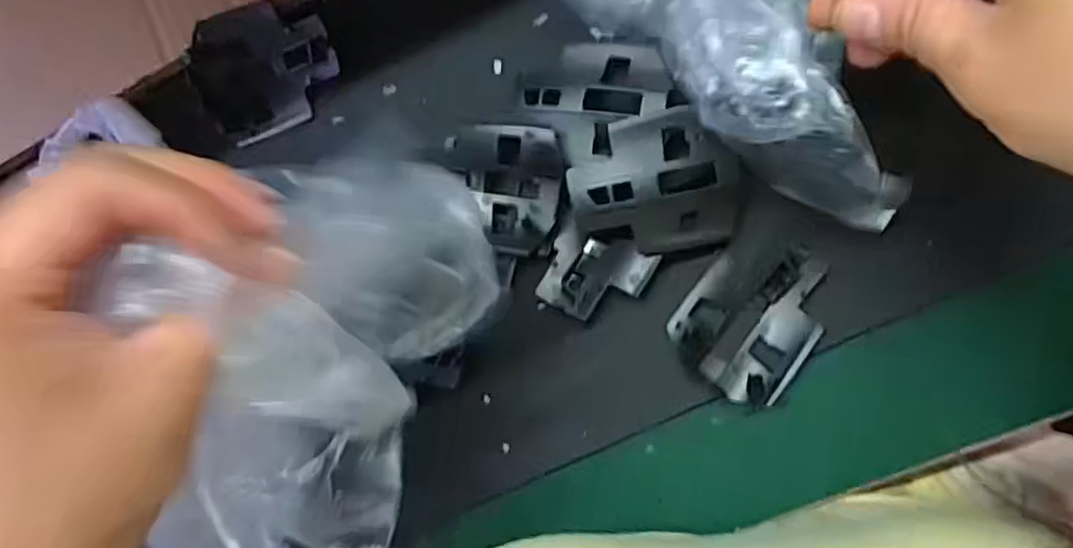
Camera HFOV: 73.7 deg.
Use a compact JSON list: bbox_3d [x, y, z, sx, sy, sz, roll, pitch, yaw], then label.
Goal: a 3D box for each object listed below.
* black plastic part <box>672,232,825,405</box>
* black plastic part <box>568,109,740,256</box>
[{"bbox_3d":[0.089,0.018,0.295,0.051,0.024,0.062,36,96,6],"label":"black plastic part"},{"bbox_3d":[0.047,-0.034,0.283,0.062,0.024,0.051,-8,90,8],"label":"black plastic part"}]

